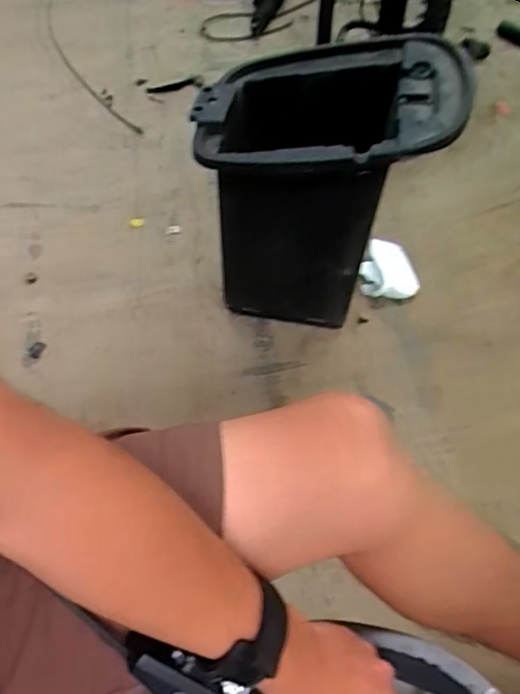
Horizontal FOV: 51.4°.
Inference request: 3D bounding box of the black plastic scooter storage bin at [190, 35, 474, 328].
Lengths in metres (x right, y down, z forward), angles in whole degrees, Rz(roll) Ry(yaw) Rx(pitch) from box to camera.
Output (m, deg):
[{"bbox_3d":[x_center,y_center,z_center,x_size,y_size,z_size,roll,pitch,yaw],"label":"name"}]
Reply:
[{"bbox_3d":[0.074,-0.197,0.732,0.281,0.349,0.233,7,55,7],"label":"black plastic scooter storage bin"}]

